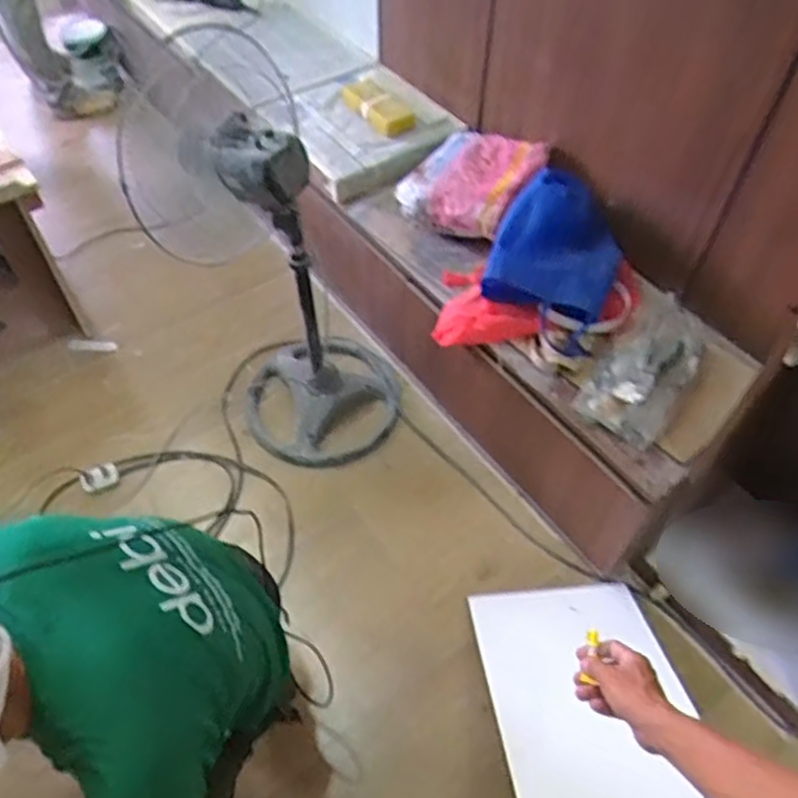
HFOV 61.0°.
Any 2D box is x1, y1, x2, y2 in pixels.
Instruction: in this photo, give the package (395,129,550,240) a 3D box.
[{"bbox_3d":[0.171,-0.523,1.592,0.267,0.101,0.328,26,57,16],"label":"package"}]

